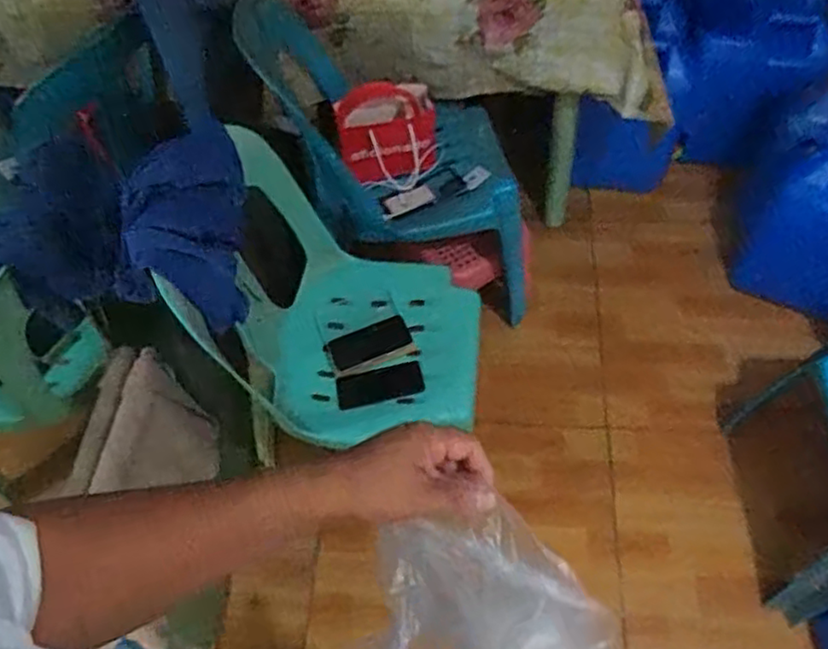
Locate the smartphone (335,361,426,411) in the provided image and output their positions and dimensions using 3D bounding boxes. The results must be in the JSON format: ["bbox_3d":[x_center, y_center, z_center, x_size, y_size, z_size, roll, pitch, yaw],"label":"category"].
[{"bbox_3d":[-0.060,0.108,1.189,0.152,0.007,0.061,-14,69,-7],"label":"smartphone"}]

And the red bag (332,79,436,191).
[{"bbox_3d":[-0.051,-0.359,1.301,0.183,0.195,0.083,-17,59,-12],"label":"red bag"}]

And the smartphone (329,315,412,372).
[{"bbox_3d":[-0.079,0.032,1.217,0.143,0.013,0.067,-21,70,-5],"label":"smartphone"}]

